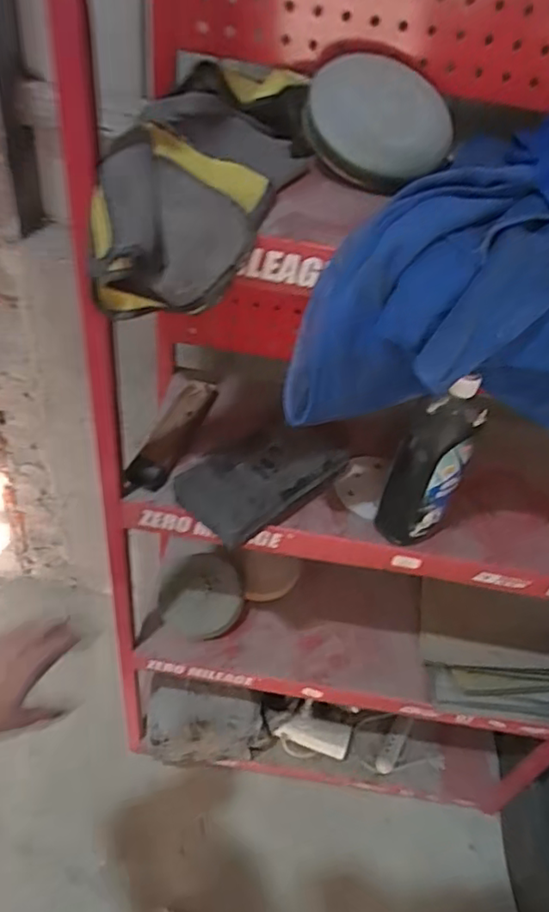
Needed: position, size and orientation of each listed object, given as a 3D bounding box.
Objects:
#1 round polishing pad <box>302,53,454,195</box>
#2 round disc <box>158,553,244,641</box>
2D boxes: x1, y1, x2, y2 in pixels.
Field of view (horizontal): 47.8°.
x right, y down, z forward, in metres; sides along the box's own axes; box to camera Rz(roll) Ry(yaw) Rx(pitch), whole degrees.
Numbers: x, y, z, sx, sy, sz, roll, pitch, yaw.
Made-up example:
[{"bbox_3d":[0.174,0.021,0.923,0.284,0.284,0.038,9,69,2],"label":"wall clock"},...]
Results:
[{"bbox_3d":[0.105,-0.339,0.629,0.138,0.025,0.144,0,78,1],"label":"round polishing pad"},{"bbox_3d":[-0.127,0.242,1.059,0.145,0.018,0.136,-1,82,8],"label":"round disc"}]

